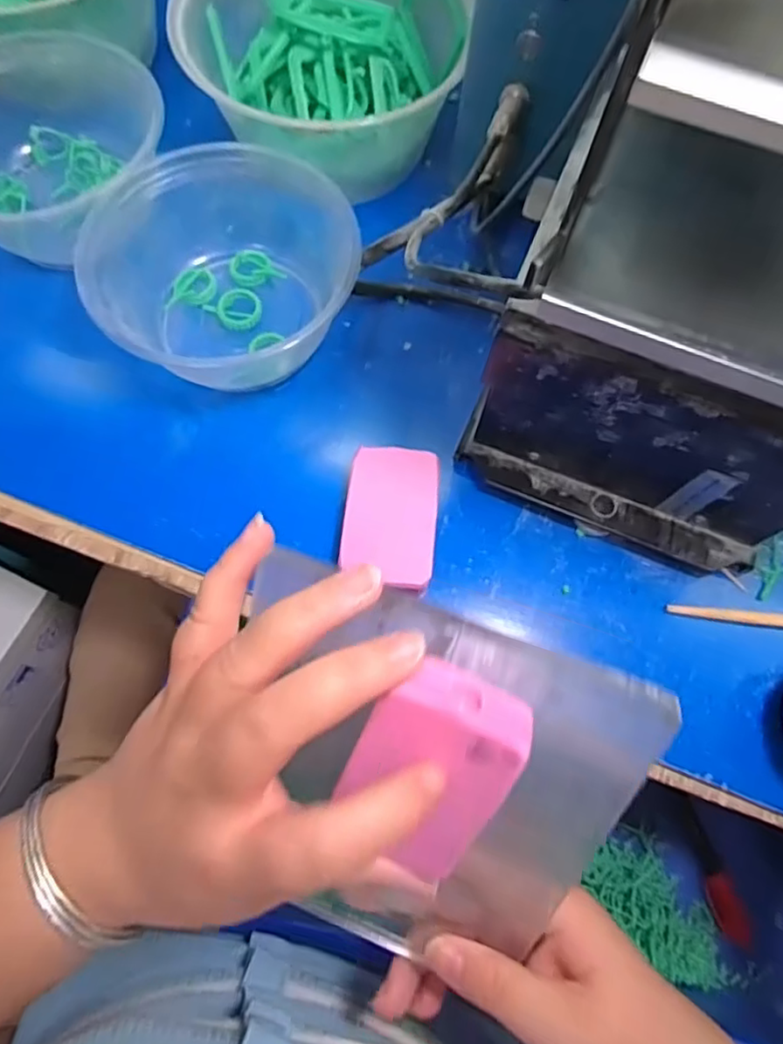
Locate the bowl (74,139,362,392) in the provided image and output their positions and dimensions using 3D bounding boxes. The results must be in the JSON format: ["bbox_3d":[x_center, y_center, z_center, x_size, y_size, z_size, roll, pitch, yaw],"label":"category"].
[{"bbox_3d":[-0.088,-0.134,0.334,0.133,0.060,0.116,-19,73,-8],"label":"bowl"}]

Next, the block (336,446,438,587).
[{"bbox_3d":[0.000,-0.001,0.314,0.044,0.018,0.070,7,71,1],"label":"block"}]

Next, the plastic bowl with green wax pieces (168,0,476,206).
[{"bbox_3d":[-0.040,-0.277,0.368,0.145,0.073,0.134,0,71,-1],"label":"plastic bowl with green wax pieces"}]

